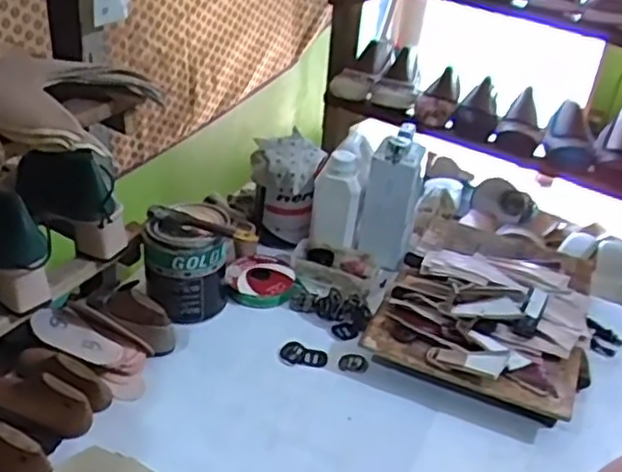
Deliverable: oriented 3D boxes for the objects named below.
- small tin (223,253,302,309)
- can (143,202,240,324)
[{"bbox_3d":[-0.076,0.063,1.001,0.096,0.018,0.112,-13,39,-28],"label":"small tin"},{"bbox_3d":[-0.161,0.033,0.934,0.115,0.128,0.108,5,33,-3],"label":"can"}]

